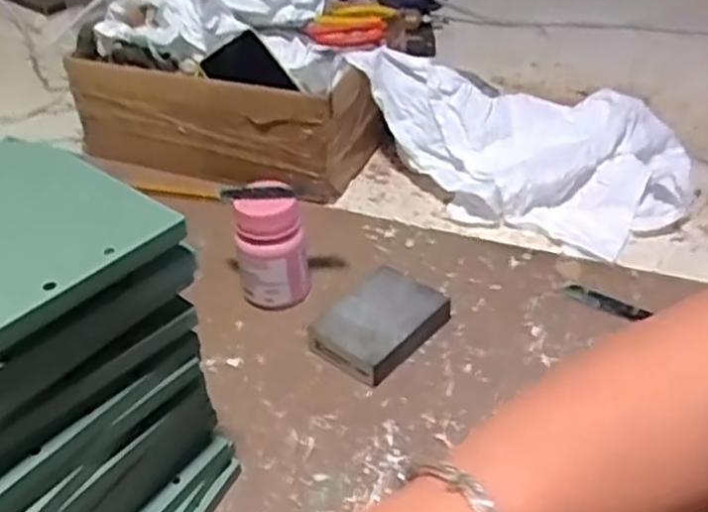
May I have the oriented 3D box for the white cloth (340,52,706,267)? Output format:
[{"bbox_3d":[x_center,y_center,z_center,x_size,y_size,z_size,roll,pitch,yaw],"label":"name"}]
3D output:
[{"bbox_3d":[0.189,-0.143,0.782,0.320,0.107,0.221,28,48,33],"label":"white cloth"}]

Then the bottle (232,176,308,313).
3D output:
[{"bbox_3d":[-0.070,-0.004,0.634,0.055,0.099,0.050,-7,38,-5],"label":"bottle"}]

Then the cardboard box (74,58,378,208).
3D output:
[{"bbox_3d":[-0.146,-0.162,0.836,0.332,0.105,0.114,9,40,15],"label":"cardboard box"}]

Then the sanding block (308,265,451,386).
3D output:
[{"bbox_3d":[0.024,0.053,0.614,0.079,0.027,0.108,28,48,33],"label":"sanding block"}]

